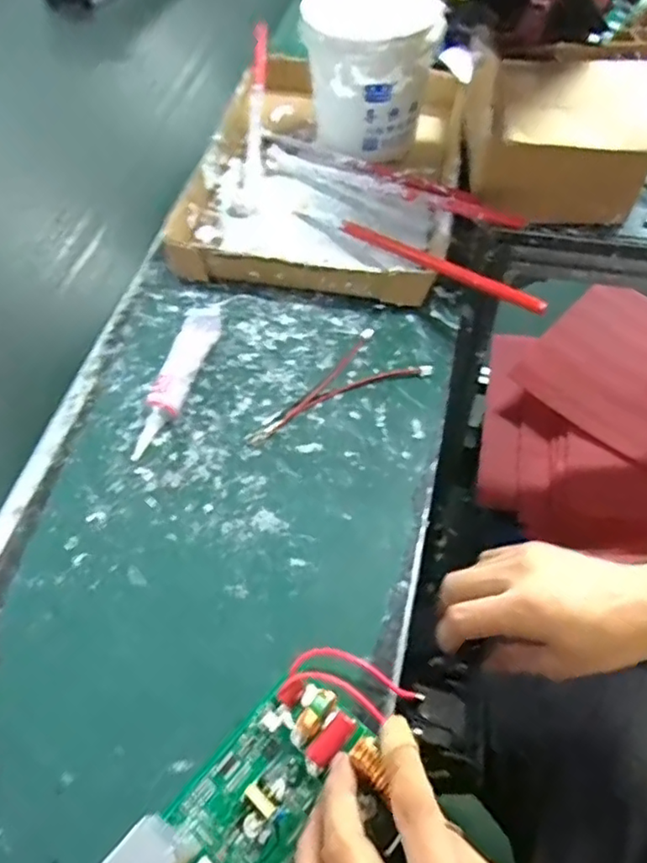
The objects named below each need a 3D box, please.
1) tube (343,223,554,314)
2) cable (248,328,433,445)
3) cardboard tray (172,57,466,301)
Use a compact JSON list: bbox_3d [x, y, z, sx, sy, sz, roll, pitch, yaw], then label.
[{"bbox_3d":[0.087,-0.135,0.474,0.012,0.014,0.204,-37,50,-19],"label":"tube"},{"bbox_3d":[0.006,-0.035,0.453,0.146,0.009,0.057,-28,62,-14],"label":"cable"},{"bbox_3d":[0.007,-0.270,0.583,0.236,0.037,0.342,8,59,7],"label":"cardboard tray"}]

